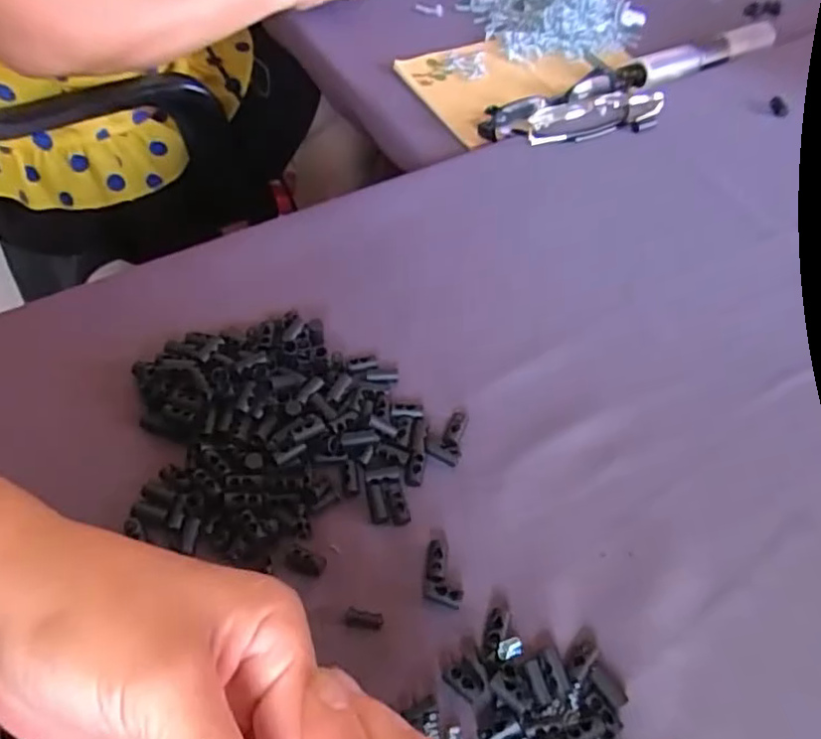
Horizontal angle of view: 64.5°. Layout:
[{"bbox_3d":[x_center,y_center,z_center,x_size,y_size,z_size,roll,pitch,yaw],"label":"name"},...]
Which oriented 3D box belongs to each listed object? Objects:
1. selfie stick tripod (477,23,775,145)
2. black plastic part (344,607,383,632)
[{"bbox_3d":[0.207,-0.248,0.560,0.308,0.030,0.079,-25,60,-21],"label":"selfie stick tripod"},{"bbox_3d":[-0.021,0.115,0.300,0.018,0.004,0.008,11,54,4],"label":"black plastic part"}]

